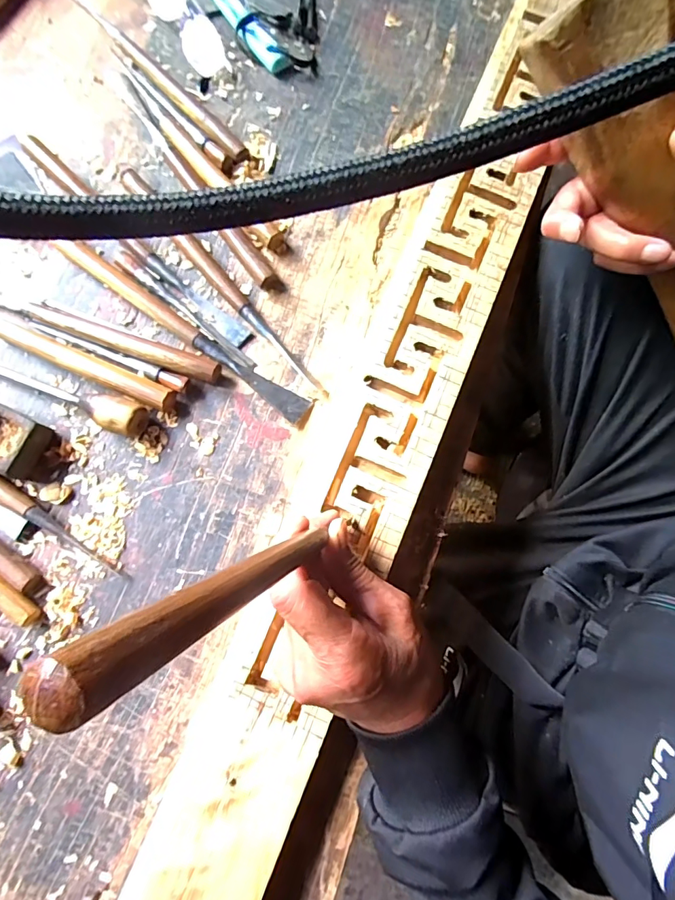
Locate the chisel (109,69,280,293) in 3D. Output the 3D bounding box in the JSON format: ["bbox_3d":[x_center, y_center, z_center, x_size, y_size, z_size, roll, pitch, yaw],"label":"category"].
[{"bbox_3d":[-0.131,-0.244,0.400,0.019,0.017,0.262,-35,82,-7],"label":"chisel"}]

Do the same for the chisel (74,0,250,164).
[{"bbox_3d":[-0.172,-0.347,0.419,0.022,0.014,0.250,-44,84,-8],"label":"chisel"}]

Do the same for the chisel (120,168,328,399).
[{"bbox_3d":[-0.096,-0.141,0.383,0.017,0.015,0.256,-41,83,-8],"label":"chisel"}]

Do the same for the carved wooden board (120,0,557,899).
[{"bbox_3d":[0.068,-0.106,0.373,0.098,0.034,0.856,22,79,3],"label":"carved wooden board"}]

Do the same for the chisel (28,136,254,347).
[{"bbox_3d":[-0.170,-0.176,0.385,0.252,0.019,0.018,43,81,6],"label":"chisel"}]

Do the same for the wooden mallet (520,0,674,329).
[{"bbox_3d":[0.208,-0.144,0.291,0.275,0.051,0.049,44,80,-29],"label":"wooden mallet"}]

